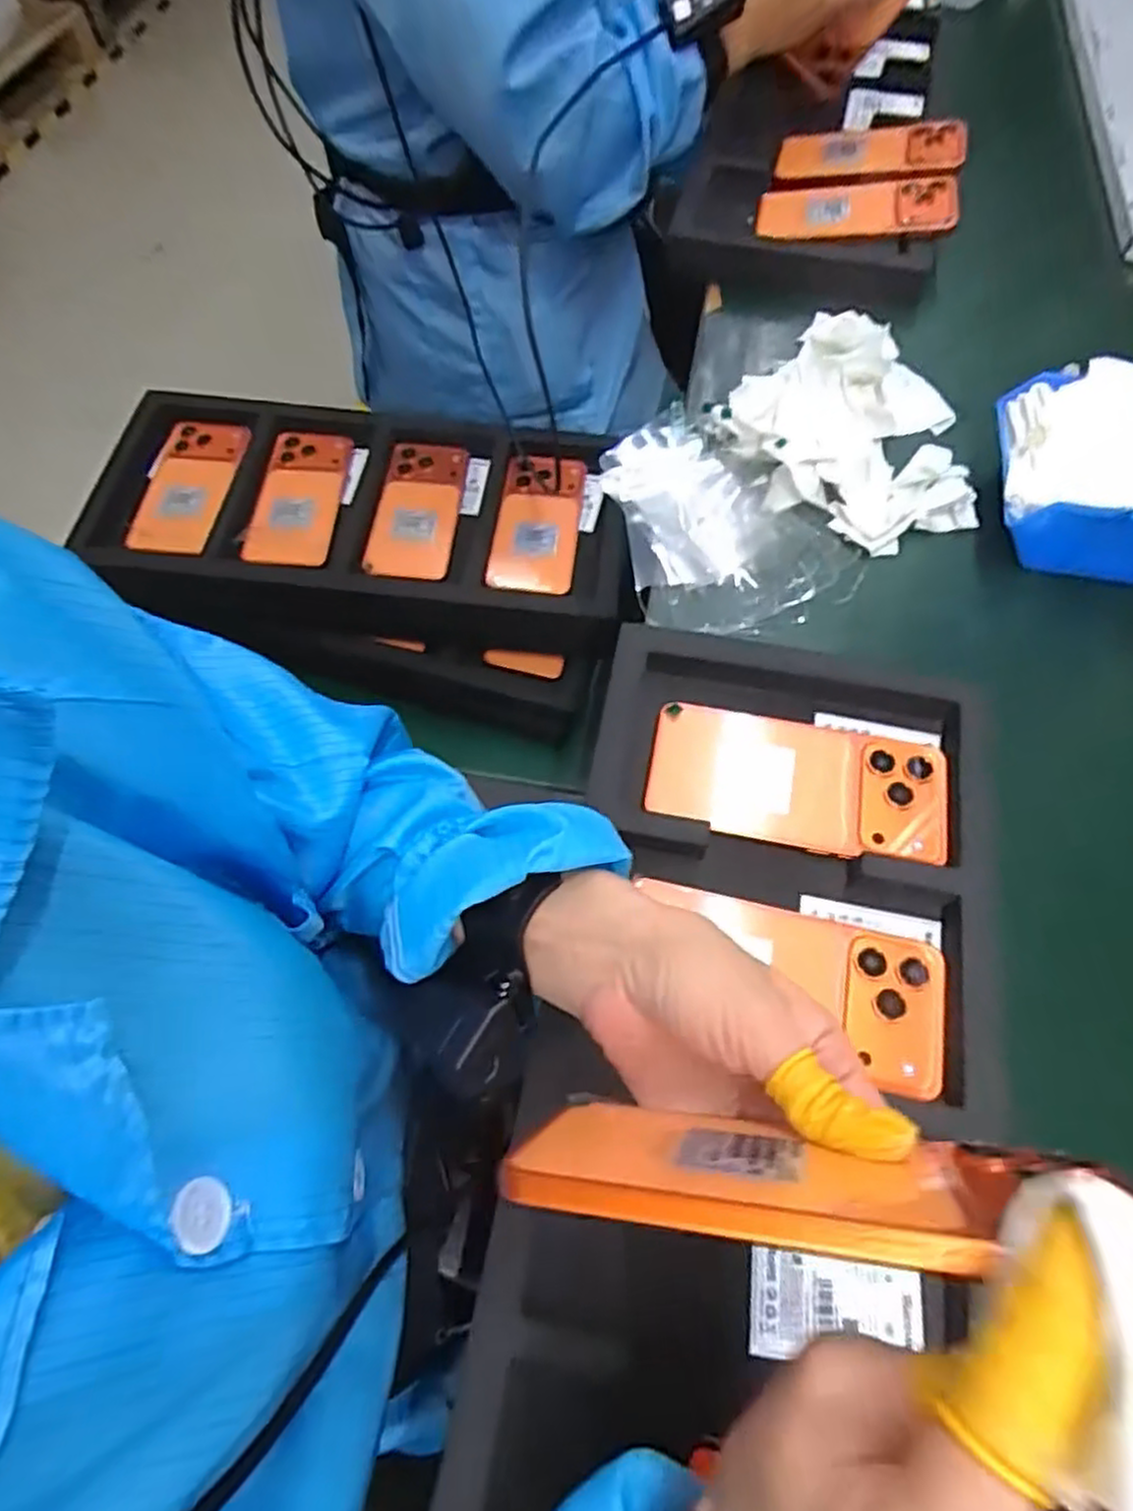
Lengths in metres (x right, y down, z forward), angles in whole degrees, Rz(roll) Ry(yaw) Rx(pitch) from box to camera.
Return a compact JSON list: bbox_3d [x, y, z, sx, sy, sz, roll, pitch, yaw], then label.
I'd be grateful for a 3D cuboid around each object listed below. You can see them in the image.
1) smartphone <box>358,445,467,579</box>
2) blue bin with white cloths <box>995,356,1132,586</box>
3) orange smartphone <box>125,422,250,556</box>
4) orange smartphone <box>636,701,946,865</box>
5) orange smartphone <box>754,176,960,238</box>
[{"bbox_3d":[-0.141,-0.230,0.699,0.075,0.010,0.155,5,63,1],"label":"smartphone"},{"bbox_3d":[0.364,-0.185,0.493,0.153,0.072,0.121,16,64,7],"label":"blue bin with white cloths"},{"bbox_3d":[-0.364,-0.260,0.723,0.077,0.016,0.153,13,76,-4],"label":"orange smartphone"},{"bbox_3d":[0.130,0.014,0.424,0.162,0.006,0.076,11,63,4],"label":"orange smartphone"},{"bbox_3d":[0.252,-0.480,0.656,0.165,0.013,0.069,4,69,10],"label":"orange smartphone"}]

